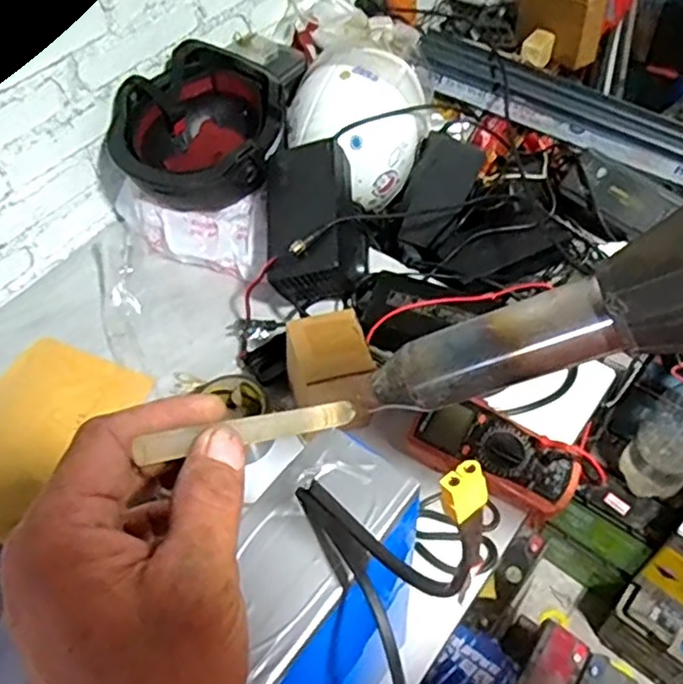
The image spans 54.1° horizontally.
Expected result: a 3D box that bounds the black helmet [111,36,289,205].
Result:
[{"bbox_3d":[-0.191,-0.288,0.940,0.228,0.147,0.206,-7,53,-1],"label":"black helmet"}]

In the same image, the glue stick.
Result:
[{"bbox_3d":[-0.034,0.036,0.286,0.110,0.009,0.011,-5,43,-45],"label":"glue stick"}]

